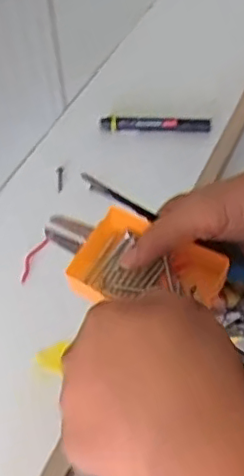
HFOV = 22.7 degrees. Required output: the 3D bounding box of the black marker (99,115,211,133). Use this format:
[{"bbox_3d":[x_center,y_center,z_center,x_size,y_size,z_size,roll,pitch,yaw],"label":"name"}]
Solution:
[{"bbox_3d":[0.038,-0.131,0.702,0.125,0.019,0.016,0,48,4],"label":"black marker"}]

